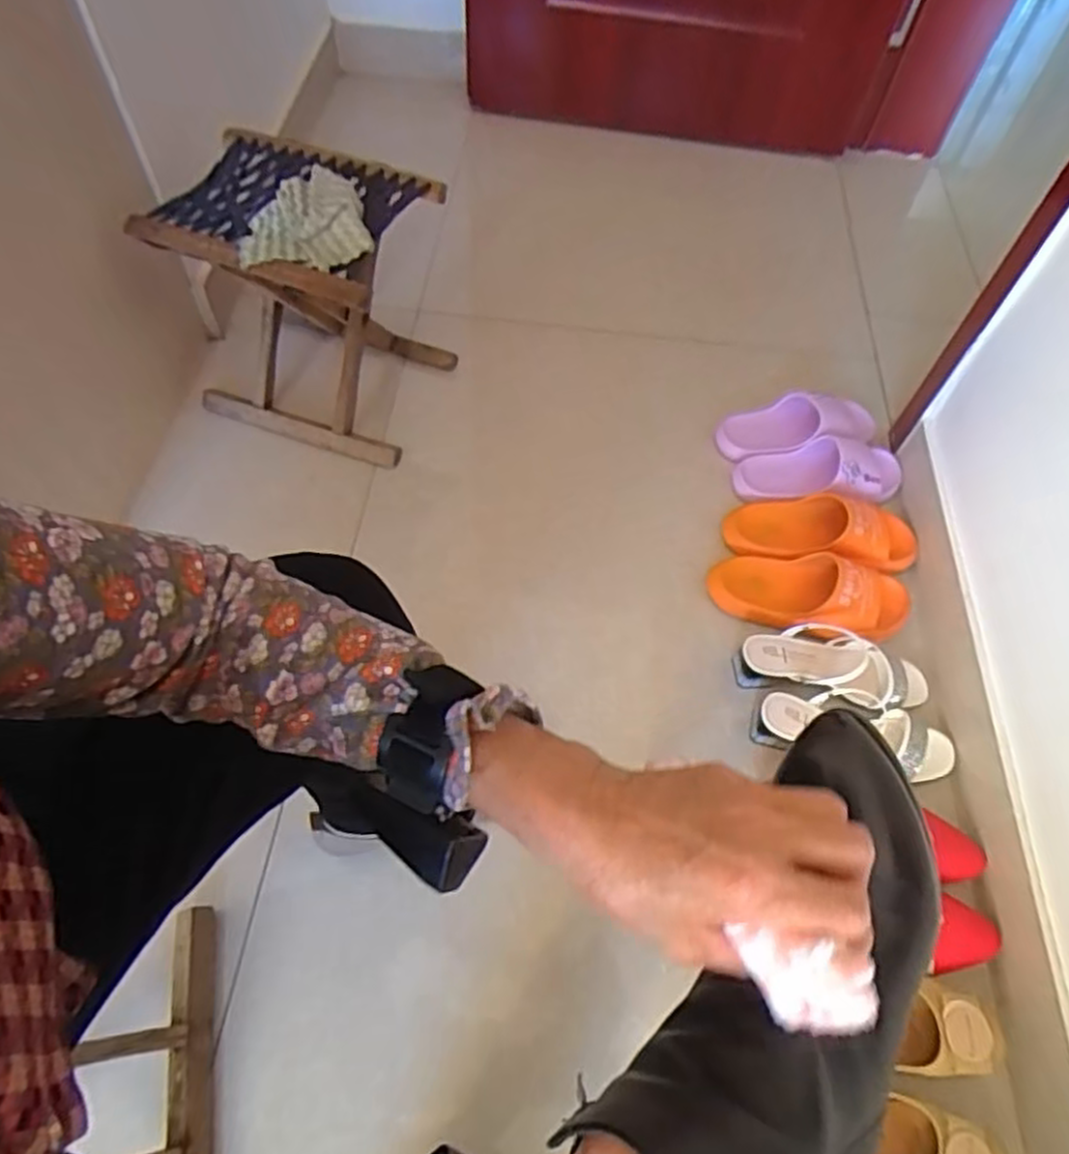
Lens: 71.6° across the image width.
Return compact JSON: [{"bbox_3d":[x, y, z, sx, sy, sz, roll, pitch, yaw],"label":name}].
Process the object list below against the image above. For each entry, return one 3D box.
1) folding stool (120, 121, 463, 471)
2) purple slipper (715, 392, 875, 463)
[{"bbox_3d":[-0.309,-0.386,1.045,0.309,0.355,0.249,17,58,7],"label":"folding stool"},{"bbox_3d":[0.405,-0.234,1.147,0.244,0.054,0.097,-3,58,-6],"label":"purple slipper"}]

